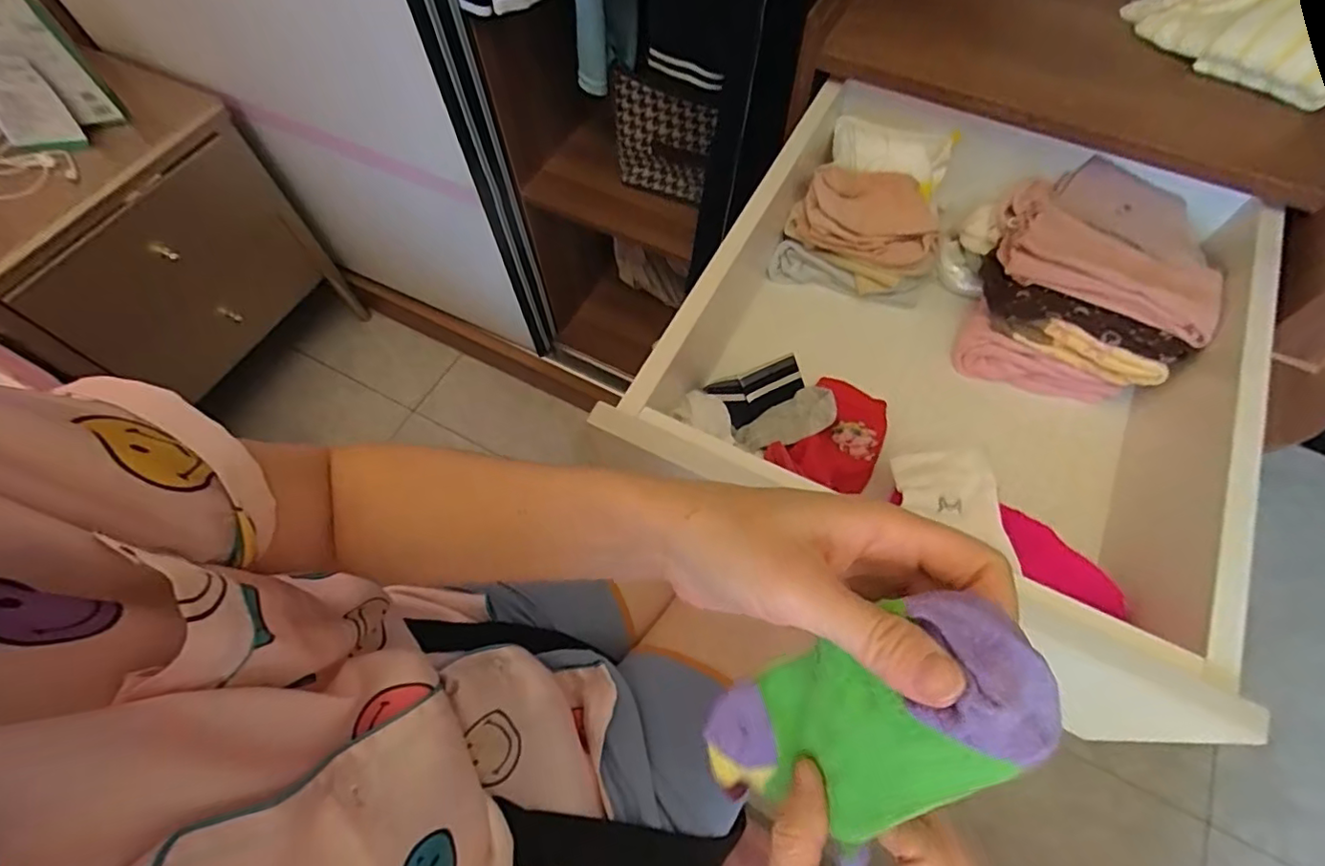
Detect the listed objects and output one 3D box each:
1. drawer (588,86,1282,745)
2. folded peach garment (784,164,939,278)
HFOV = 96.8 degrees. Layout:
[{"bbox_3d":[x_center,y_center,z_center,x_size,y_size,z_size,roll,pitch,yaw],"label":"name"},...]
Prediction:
[{"bbox_3d":[0.262,-0.069,0.511,0.455,0.154,0.460,26,66,14],"label":"drawer"},{"bbox_3d":[0.200,-0.218,0.579,0.143,0.047,0.101,15,64,9],"label":"folded peach garment"}]

